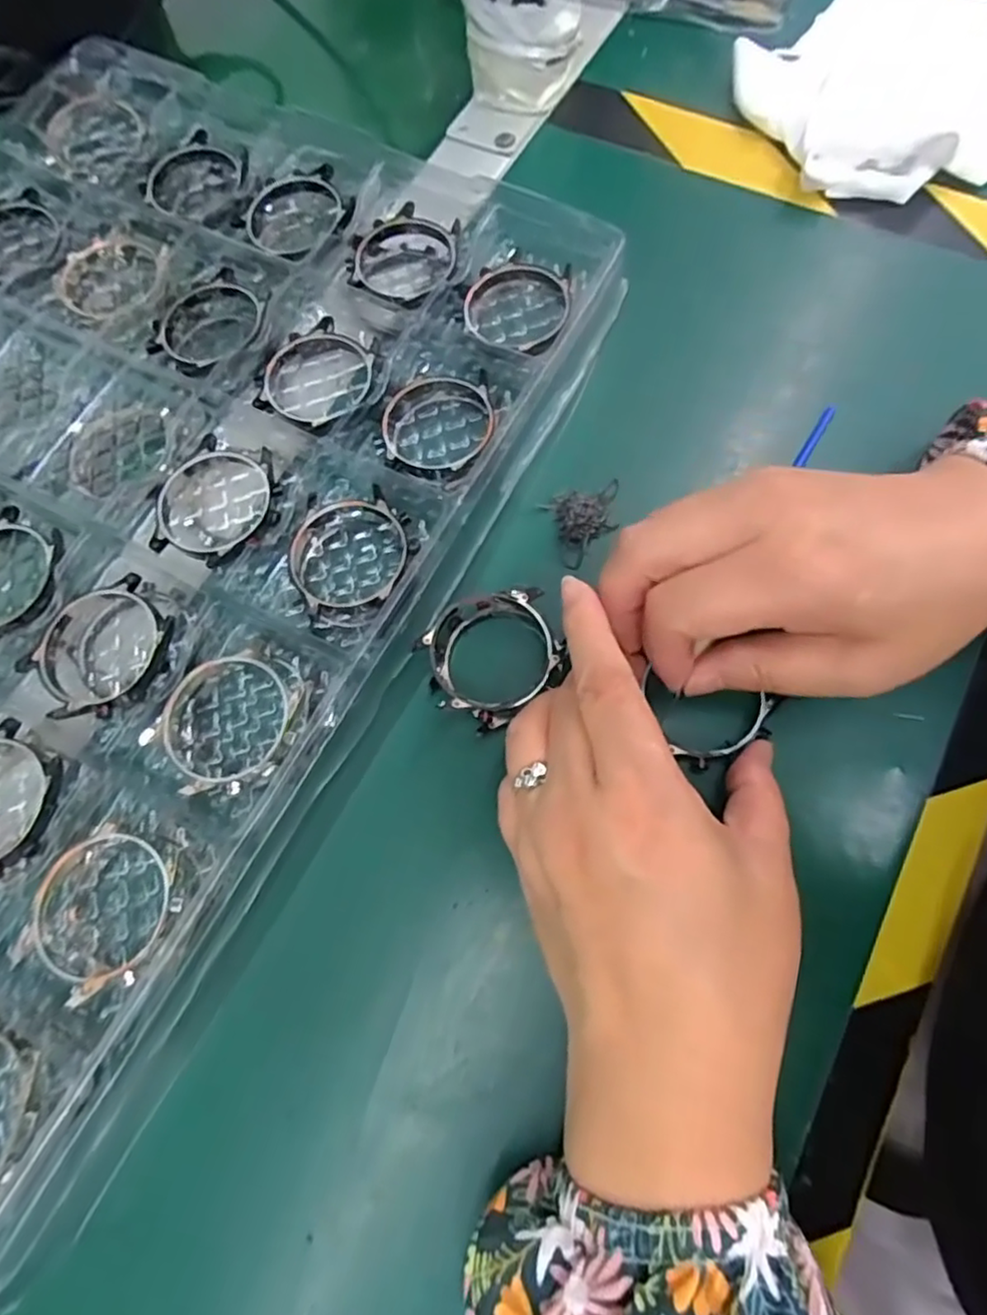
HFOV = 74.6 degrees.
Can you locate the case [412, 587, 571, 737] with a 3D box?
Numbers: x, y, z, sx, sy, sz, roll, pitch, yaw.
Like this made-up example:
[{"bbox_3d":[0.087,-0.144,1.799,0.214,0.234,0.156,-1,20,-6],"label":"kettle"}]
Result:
[{"bbox_3d":[0.001,-0.002,0.245,0.055,0.012,0.047,-38,75,-8],"label":"case"}]

